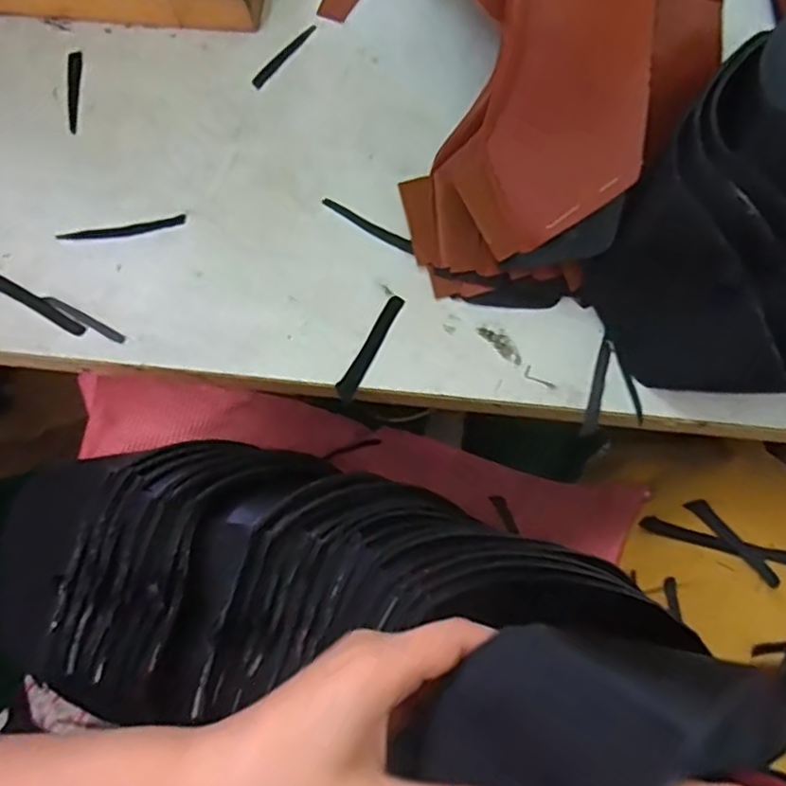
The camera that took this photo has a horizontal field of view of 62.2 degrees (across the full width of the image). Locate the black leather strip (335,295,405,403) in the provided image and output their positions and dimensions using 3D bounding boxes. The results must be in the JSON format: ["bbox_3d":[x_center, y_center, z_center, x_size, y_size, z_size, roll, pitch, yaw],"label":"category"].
[{"bbox_3d":[-0.012,-0.025,0.357,0.010,0.004,0.064,30,80,6],"label":"black leather strip"}]

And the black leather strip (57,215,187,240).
[{"bbox_3d":[-0.153,-0.092,0.366,0.071,0.004,0.007,-10,79,-2],"label":"black leather strip"}]

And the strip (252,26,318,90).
[{"bbox_3d":[-0.066,-0.201,0.388,0.008,0.004,0.052,38,81,7],"label":"strip"}]

